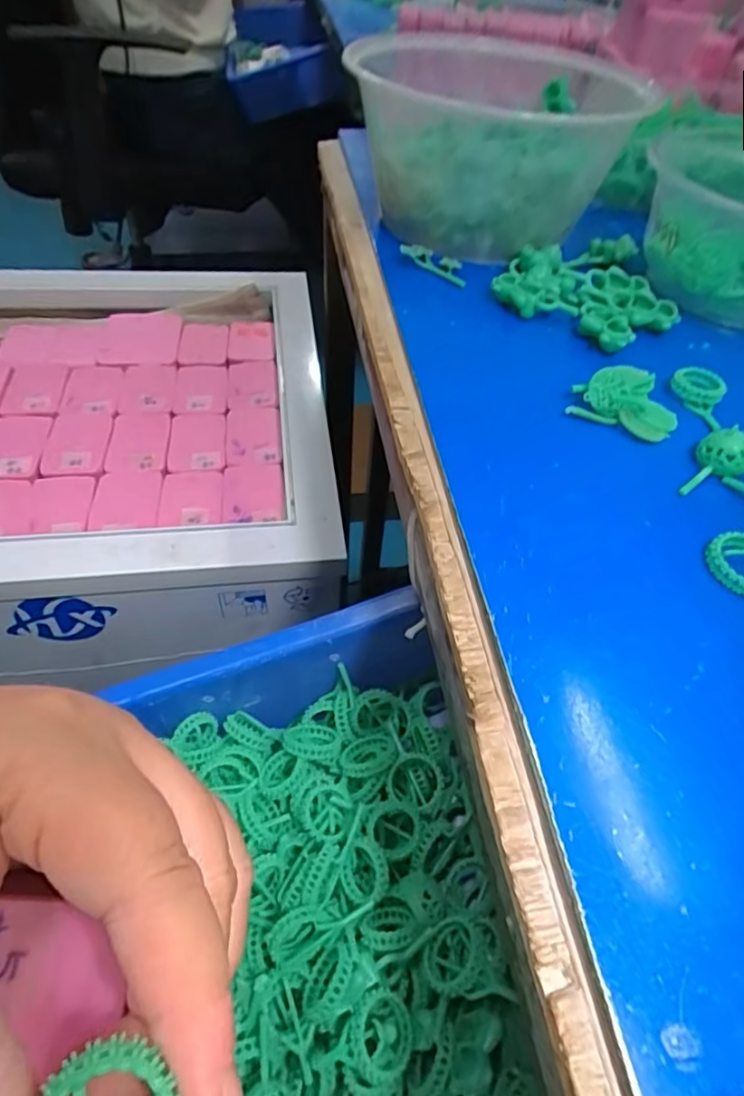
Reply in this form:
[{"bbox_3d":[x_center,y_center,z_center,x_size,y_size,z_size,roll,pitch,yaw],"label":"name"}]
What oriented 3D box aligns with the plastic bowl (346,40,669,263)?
[{"bbox_3d":[0.069,-0.244,0.342,0.156,0.072,0.163,8,51,2],"label":"plastic bowl"}]

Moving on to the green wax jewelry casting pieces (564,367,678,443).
[{"bbox_3d":[0.110,-0.066,0.244,0.043,0.014,0.039,20,52,11],"label":"green wax jewelry casting pieces"}]

